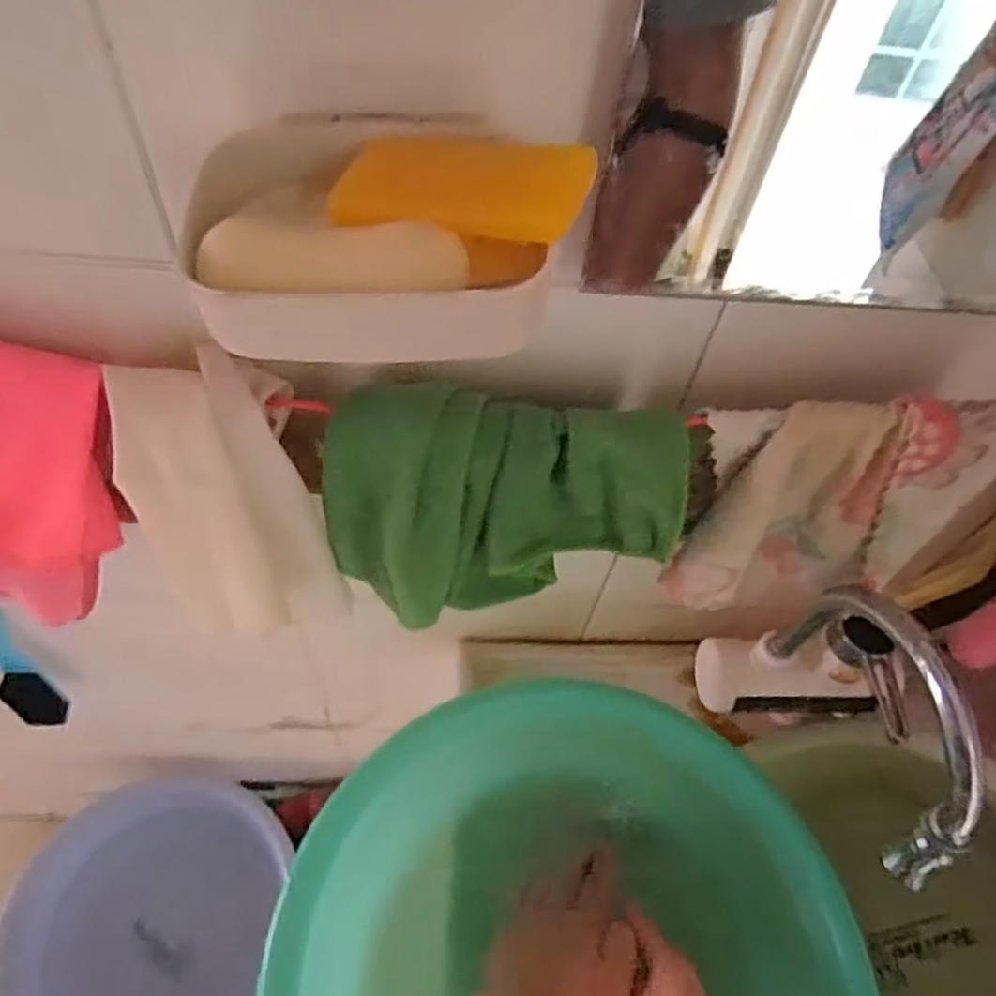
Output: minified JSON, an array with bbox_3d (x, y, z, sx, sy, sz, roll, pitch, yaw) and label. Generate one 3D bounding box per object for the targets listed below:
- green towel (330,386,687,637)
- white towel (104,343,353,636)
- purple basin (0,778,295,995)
[{"bbox_3d":[0.000,0.010,0.382,0.174,0.136,0.033,6,30,-7],"label":"green towel"},{"bbox_3d":[-0.133,0.005,0.367,0.083,0.128,0.089,-18,59,-16],"label":"white towel"},{"bbox_3d":[-0.458,0.530,0.937,0.282,0.125,0.337,26,68,-19],"label":"purple basin"}]

